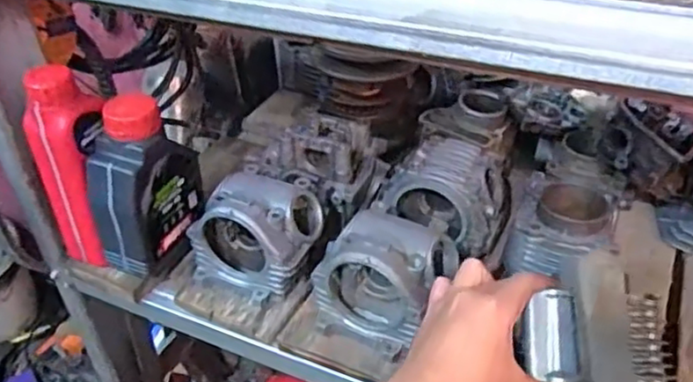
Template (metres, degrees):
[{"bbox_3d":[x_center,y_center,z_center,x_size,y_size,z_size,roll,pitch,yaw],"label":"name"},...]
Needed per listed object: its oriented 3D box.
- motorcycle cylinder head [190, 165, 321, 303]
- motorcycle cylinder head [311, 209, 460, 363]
[{"bbox_3d":[-0.097,0.041,0.700,0.118,0.095,0.099,12,40,19],"label":"motorcycle cylinder head"},{"bbox_3d":[0.040,0.081,0.641,0.105,0.095,0.114,20,43,27],"label":"motorcycle cylinder head"}]

